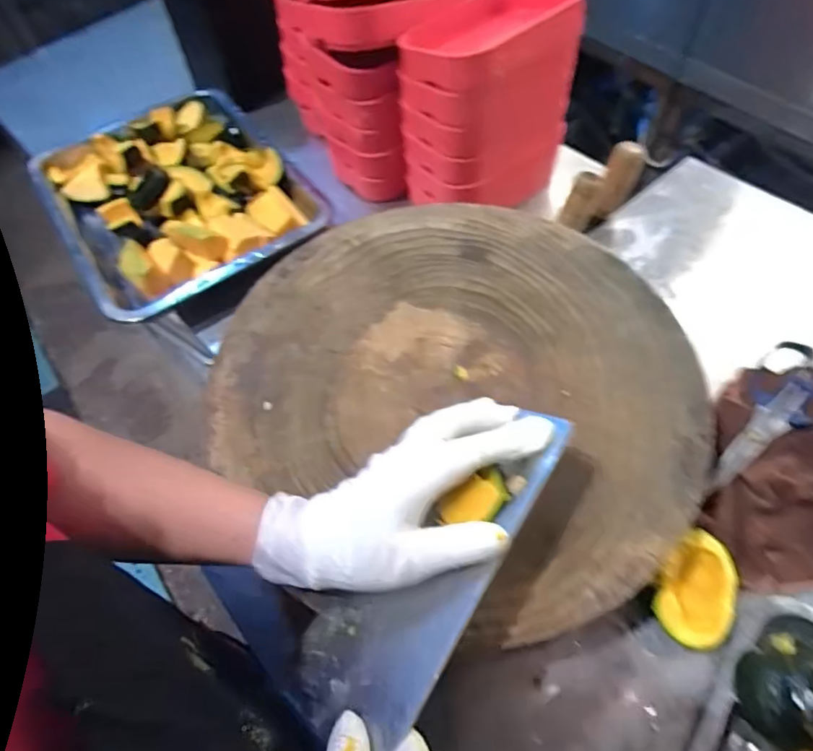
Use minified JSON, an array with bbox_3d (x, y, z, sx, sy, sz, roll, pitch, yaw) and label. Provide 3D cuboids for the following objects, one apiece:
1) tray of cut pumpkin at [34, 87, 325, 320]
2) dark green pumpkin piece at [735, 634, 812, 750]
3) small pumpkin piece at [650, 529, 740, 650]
[{"bbox_3d":[-0.293,-0.226,0.731,0.278,0.068,0.359,-31,60,-15],"label":"tray of cut pumpkin"},{"bbox_3d":[0.288,0.226,0.411,0.081,0.054,0.066,-34,61,-16],"label":"dark green pumpkin piece"},{"bbox_3d":[0.231,0.171,0.451,0.061,0.037,0.084,24,62,19],"label":"small pumpkin piece"}]

